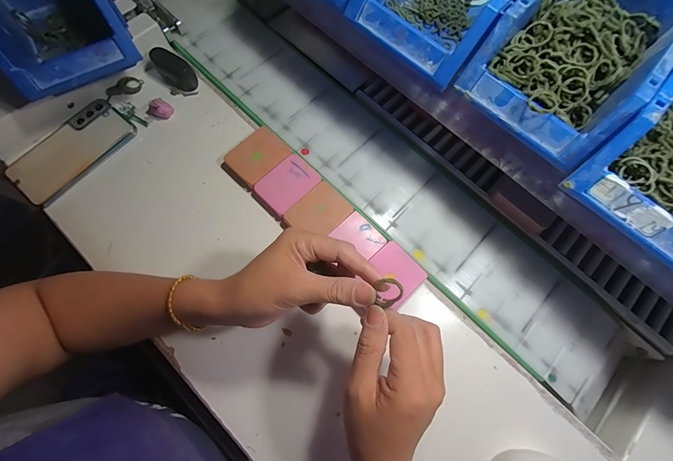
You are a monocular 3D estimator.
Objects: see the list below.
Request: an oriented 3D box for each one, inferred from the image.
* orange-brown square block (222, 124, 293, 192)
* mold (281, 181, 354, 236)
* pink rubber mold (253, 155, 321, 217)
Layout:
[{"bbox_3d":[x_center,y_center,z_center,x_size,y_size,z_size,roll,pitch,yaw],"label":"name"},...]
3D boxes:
[{"bbox_3d":[-0.102,-0.092,0.385,0.056,0.015,0.077,42,77,9],"label":"orange-brown square block"},{"bbox_3d":[-0.022,-0.018,0.363,0.053,0.012,0.072,43,78,10],"label":"mold"},{"bbox_3d":[-0.058,-0.057,0.373,0.054,0.011,0.070,43,78,10],"label":"pink rubber mold"}]

